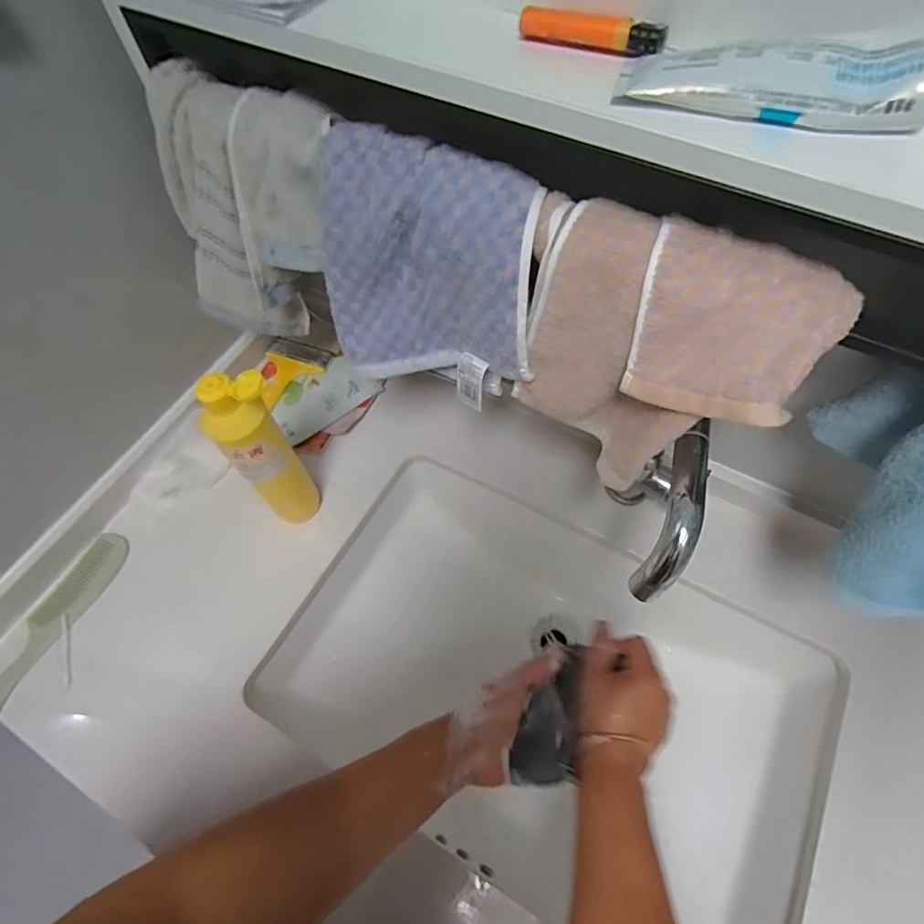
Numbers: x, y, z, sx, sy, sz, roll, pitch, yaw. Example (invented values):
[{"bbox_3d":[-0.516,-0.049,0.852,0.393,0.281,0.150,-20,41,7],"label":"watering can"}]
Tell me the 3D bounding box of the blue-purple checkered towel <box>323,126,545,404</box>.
[{"bbox_3d":[-0.025,-0.138,0.389,0.164,0.175,0.034,18,45,17],"label":"blue-purple checkered towel"}]

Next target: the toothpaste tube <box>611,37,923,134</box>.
[{"bbox_3d":[0.158,-0.189,0.249,0.152,0.027,0.041,13,63,7],"label":"toothpaste tube"}]

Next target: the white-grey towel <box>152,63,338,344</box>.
[{"bbox_3d":[-0.180,-0.206,0.460,0.177,0.210,0.088,21,64,11],"label":"white-grey towel"}]

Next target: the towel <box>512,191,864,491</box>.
[{"bbox_3d":[0.123,-0.065,0.349,0.180,0.175,0.053,32,48,25],"label":"towel"}]

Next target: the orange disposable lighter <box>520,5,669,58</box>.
[{"bbox_3d":[0.072,-0.239,0.285,0.080,0.013,0.014,19,64,11],"label":"orange disposable lighter"}]

